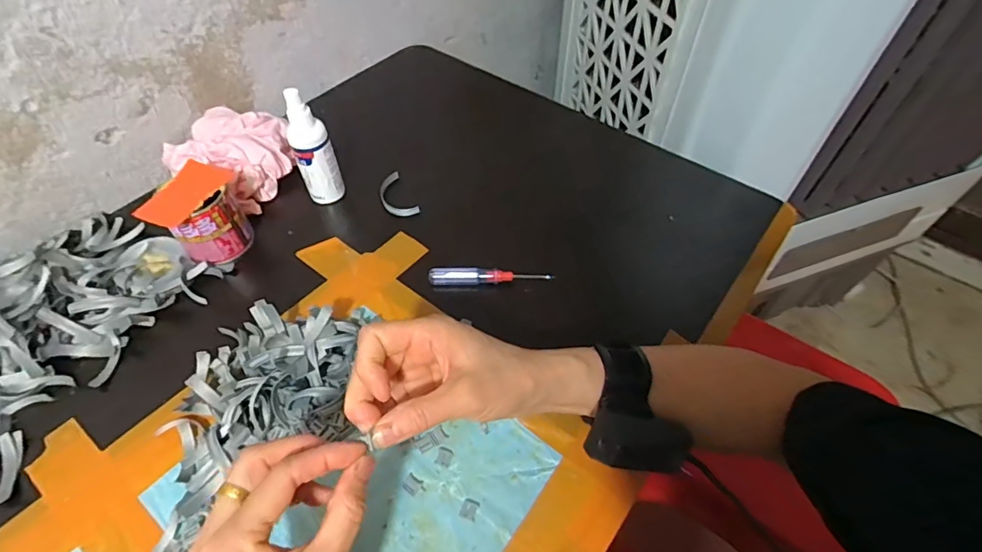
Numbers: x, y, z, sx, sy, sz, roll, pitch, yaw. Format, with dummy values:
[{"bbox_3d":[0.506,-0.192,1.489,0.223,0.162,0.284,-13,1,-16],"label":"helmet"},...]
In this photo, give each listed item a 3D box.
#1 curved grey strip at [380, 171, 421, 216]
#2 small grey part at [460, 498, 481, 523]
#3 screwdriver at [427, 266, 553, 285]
[{"bbox_3d":[-0.108,-0.089,0.550,0.032,0.011,0.068,-23,56,-16],"label":"curved grey strip"},{"bbox_3d":[-0.016,0.170,0.353,0.012,0.004,0.014,16,55,12],"label":"small grey part"},{"bbox_3d":[-0.001,0.000,0.476,0.119,0.017,0.012,2,53,2],"label":"screwdriver"}]

